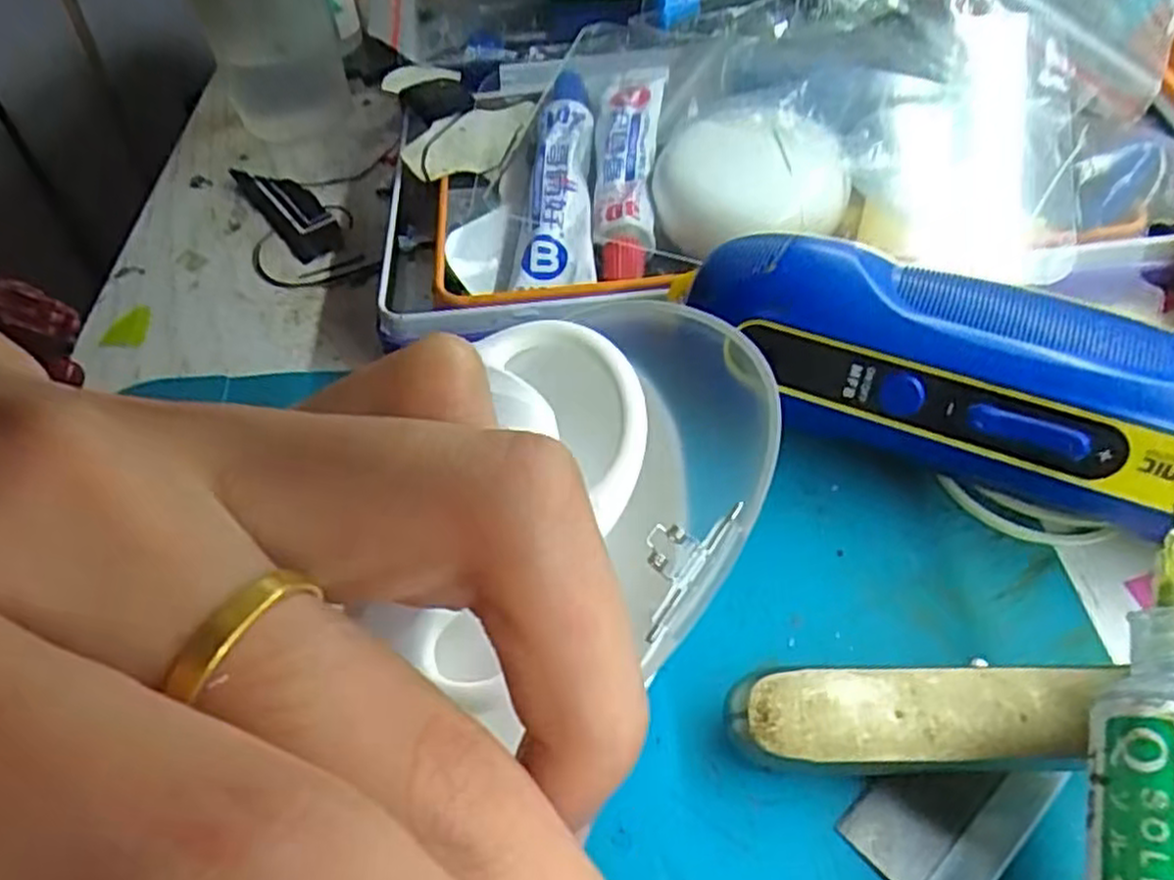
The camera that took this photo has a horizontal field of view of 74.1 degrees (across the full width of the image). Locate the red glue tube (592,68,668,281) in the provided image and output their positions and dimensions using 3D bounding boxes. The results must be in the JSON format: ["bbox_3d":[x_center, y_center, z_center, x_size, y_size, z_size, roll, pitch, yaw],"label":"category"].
[{"bbox_3d":[0.011,-0.074,0.206,0.016,0.016,0.084,3,51,6],"label":"red glue tube"}]

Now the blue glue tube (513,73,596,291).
[{"bbox_3d":[-0.006,-0.065,0.201,0.018,0.012,0.068,2,70,5],"label":"blue glue tube"}]

